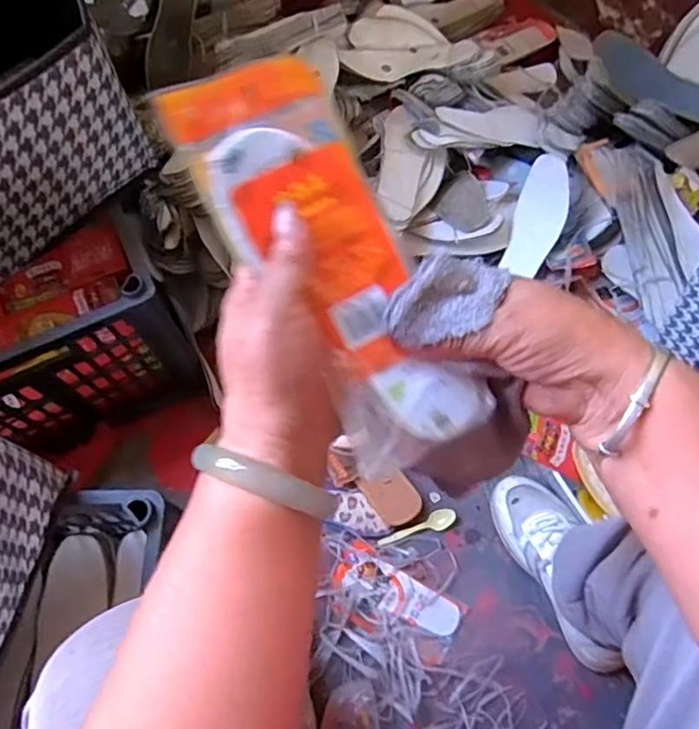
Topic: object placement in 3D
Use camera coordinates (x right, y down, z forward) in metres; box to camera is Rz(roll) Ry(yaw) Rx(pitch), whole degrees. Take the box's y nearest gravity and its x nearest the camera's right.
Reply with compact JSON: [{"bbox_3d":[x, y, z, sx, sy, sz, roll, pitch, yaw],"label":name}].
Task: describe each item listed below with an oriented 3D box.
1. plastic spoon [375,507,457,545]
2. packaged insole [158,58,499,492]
[{"bbox_3d":[0.089,0.216,0.783,0.107,0.009,0.025,-19,67,-6],"label":"plastic spoon"},{"bbox_3d":[-0.008,-0.051,0.306,0.082,0.021,0.212,-29,95,-10],"label":"packaged insole"}]

